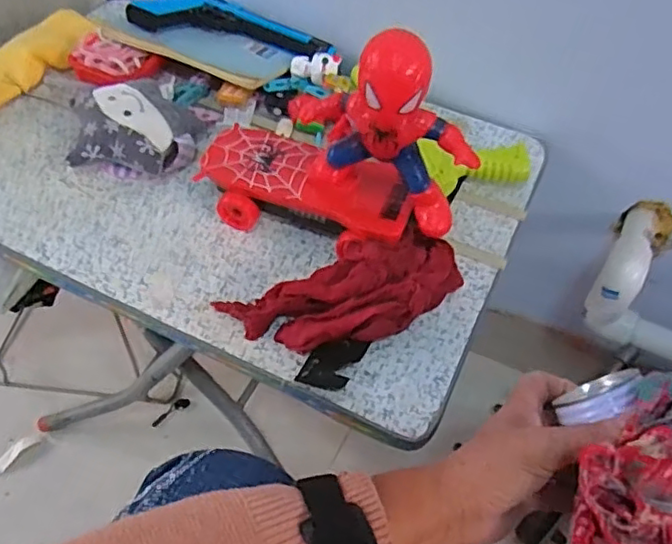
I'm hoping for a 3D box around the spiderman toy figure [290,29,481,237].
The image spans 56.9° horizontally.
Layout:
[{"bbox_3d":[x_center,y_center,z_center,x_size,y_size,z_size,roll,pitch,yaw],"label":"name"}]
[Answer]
[{"bbox_3d":[0.039,-0.103,0.472,0.135,0.155,0.053,21,55,17],"label":"spiderman toy figure"}]

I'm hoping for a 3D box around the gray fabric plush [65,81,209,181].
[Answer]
[{"bbox_3d":[-0.194,-0.148,0.615,0.113,0.049,0.120,5,52,5],"label":"gray fabric plush"}]

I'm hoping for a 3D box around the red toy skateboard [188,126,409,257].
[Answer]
[{"bbox_3d":[-0.028,-0.068,0.560,0.193,0.053,0.089,22,55,17],"label":"red toy skateboard"}]

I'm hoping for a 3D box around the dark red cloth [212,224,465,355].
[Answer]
[{"bbox_3d":[0.012,0.015,0.507,0.196,0.041,0.087,-22,55,-16],"label":"dark red cloth"}]

